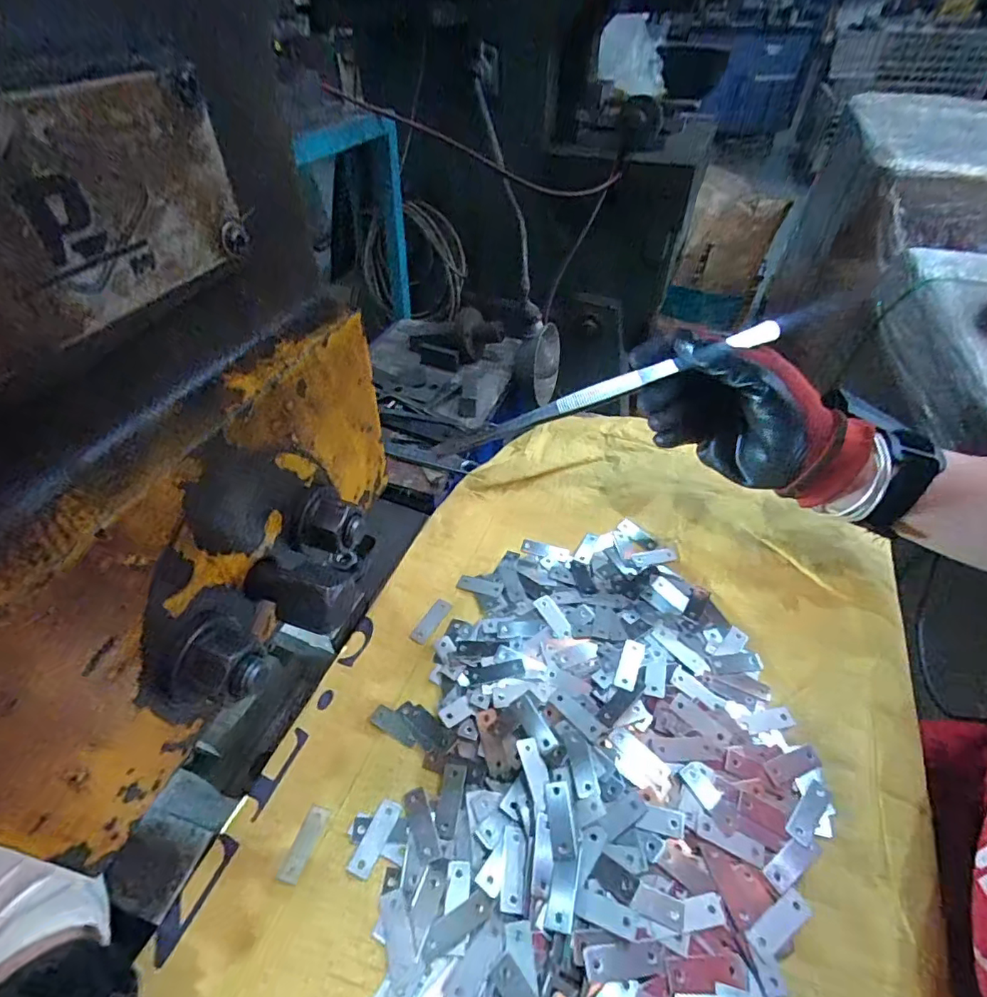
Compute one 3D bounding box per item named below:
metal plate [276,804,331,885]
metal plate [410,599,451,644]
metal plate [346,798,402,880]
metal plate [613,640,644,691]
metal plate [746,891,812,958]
[{"bbox_3d":[-0.099,0.180,0.275,0.012,0.004,0.035,13,46,12],"label":"metal plate"},{"bbox_3d":[-0.044,0.086,0.368,0.013,0.004,0.035,26,57,20],"label":"metal plate"},{"bbox_3d":[-0.062,0.176,0.273,0.012,0.004,0.035,18,48,17],"label":"metal plate"},{"bbox_3d":[0.086,0.105,0.330,0.013,0.004,0.035,18,48,17],"label":"metal plate"},{"bbox_3d":[0.136,0.200,0.247,0.035,0.004,0.011,-21,49,-19],"label":"metal plate"}]

